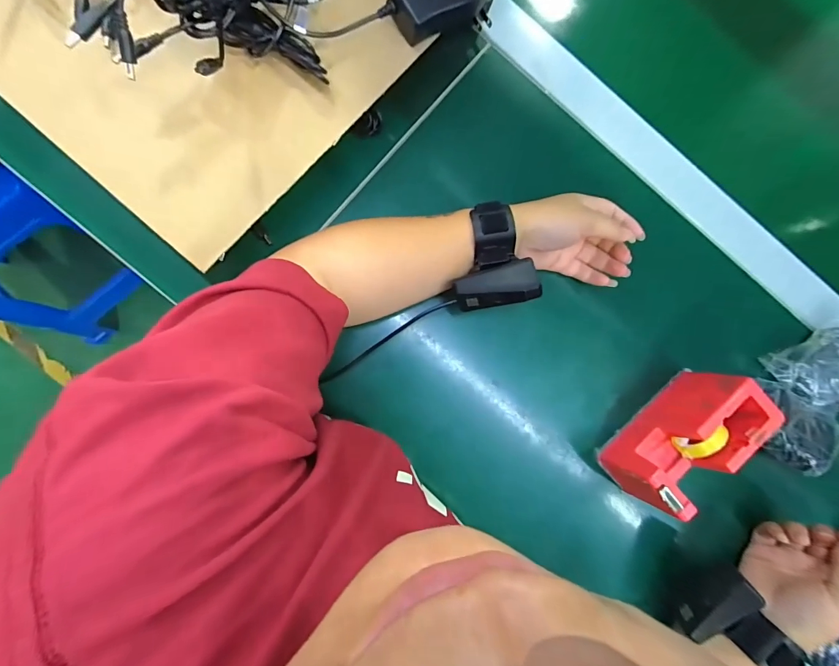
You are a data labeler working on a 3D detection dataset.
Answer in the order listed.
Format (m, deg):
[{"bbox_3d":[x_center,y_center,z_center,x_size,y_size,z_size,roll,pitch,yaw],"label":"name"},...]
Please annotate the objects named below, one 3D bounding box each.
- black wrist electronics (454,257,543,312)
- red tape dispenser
[{"bbox_3d":[0.065,-0.038,0.330,0.069,0.019,0.032,-13,87,15],"label":"black wrist electronics"},{"bbox_3d":[0.233,0.098,0.358,0.136,0.090,0.049,-41,91,-8],"label":"red tape dispenser"}]

